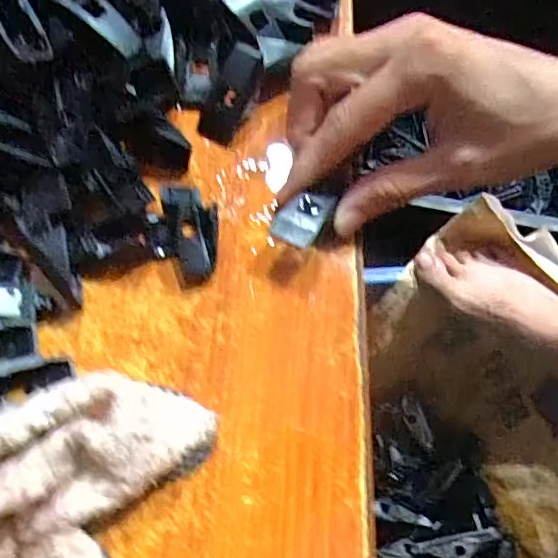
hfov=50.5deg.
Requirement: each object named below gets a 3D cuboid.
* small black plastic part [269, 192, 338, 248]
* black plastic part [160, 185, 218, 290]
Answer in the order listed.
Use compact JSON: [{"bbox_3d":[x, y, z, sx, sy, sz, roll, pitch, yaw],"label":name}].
[{"bbox_3d":[0.010,-0.025,0.235,0.017,0.004,0.025,27,67,13],"label":"small black plastic part"},{"bbox_3d":[-0.035,-0.019,0.243,0.020,0.010,0.043,-12,64,-6],"label":"black plastic part"}]

